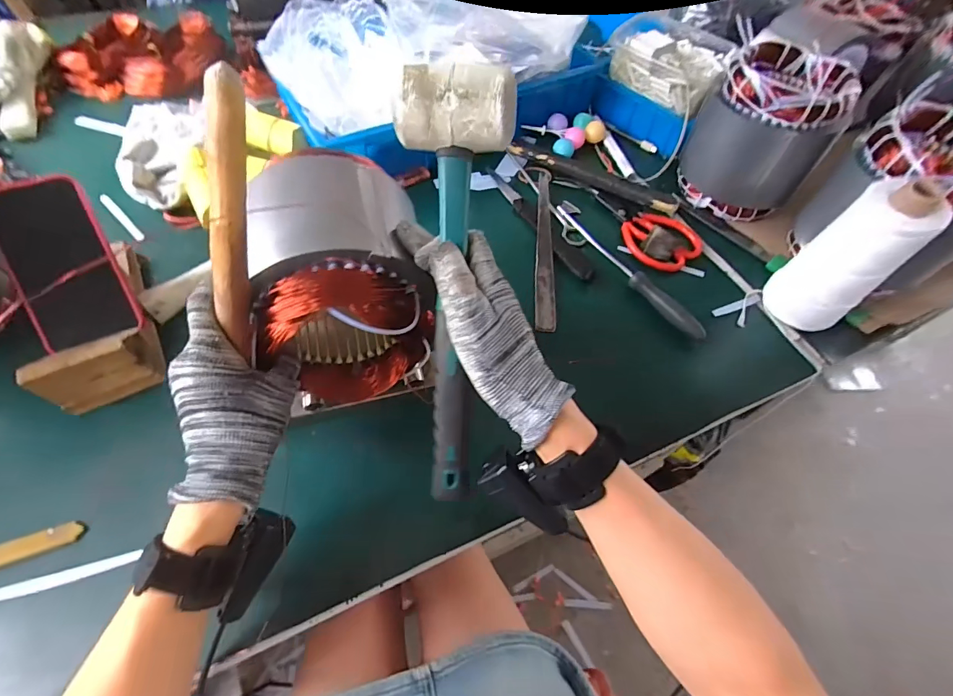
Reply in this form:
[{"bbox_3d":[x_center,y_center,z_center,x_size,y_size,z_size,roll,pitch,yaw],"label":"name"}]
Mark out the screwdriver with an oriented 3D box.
[{"bbox_3d":[0.180,-0.102,0.523,0.021,0.022,0.247,-28,63,-20],"label":"screwdriver"}]

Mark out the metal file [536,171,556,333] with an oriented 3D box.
[{"bbox_3d":[0.088,-0.134,0.547,0.024,0.007,0.256,6,64,-3],"label":"metal file"}]

